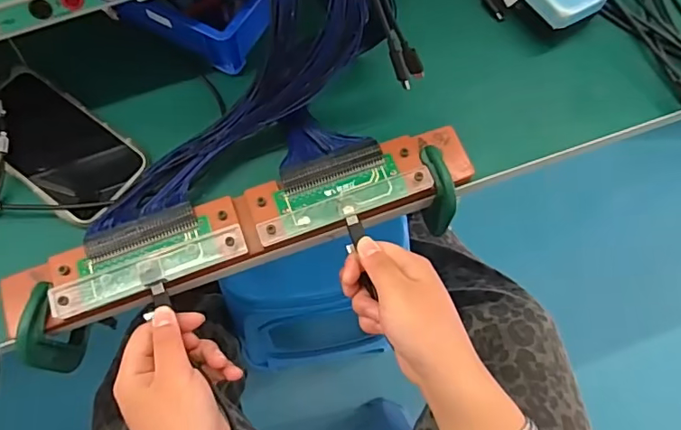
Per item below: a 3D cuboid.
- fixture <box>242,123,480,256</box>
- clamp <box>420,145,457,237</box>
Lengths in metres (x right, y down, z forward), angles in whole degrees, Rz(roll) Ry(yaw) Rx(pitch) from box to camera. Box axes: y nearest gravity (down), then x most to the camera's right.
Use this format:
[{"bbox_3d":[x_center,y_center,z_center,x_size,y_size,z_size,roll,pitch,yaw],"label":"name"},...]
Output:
[{"bbox_3d":[0.016,-0.025,0.408,0.174,0.019,0.056,-20,72,-8],"label":"fixture"},{"bbox_3d":[0.077,-0.018,0.430,0.019,0.067,0.059,-7,71,-3],"label":"clamp"}]

